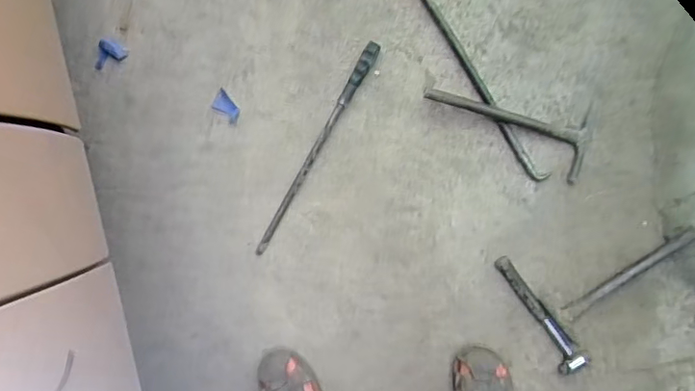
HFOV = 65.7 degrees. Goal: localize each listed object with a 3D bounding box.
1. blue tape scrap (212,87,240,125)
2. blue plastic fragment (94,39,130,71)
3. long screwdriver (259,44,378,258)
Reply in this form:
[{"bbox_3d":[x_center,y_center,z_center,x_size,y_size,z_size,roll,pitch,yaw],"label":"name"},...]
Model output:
[{"bbox_3d":[-0.222,-0.163,0.994,0.058,0.004,0.038,40,98,1],"label":"blue tape scrap"},{"bbox_3d":[-0.443,-0.257,1.010,0.054,0.007,0.056,20,97,3],"label":"blue plastic fragment"},{"bbox_3d":[-0.056,-0.078,0.972,0.028,0.024,0.427,29,98,2],"label":"long screwdriver"}]

